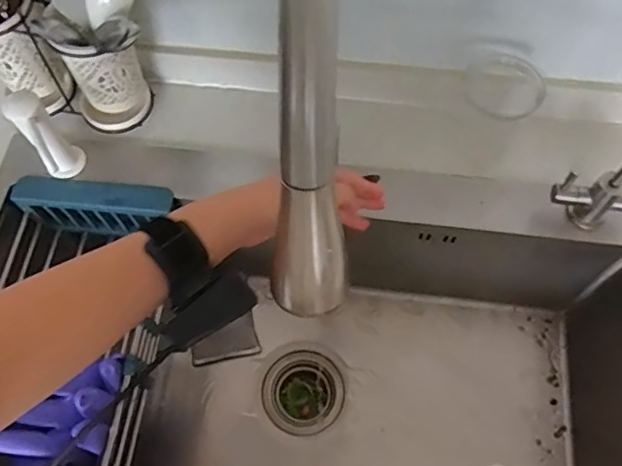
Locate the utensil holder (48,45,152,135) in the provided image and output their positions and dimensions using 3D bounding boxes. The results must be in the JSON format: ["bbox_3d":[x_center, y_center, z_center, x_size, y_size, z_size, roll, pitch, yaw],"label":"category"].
[{"bbox_3d":[-0.242,-0.185,0.647,0.081,0.132,0.083,-29,67,-11],"label":"utensil holder"}]

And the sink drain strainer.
[{"bbox_3d":[-0.009,0.222,0.768,0.107,0.050,0.109,-1,64,2],"label":"sink drain strainer"}]

